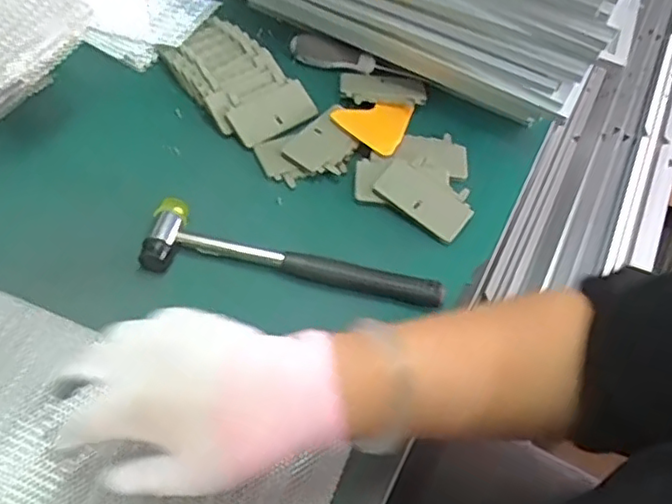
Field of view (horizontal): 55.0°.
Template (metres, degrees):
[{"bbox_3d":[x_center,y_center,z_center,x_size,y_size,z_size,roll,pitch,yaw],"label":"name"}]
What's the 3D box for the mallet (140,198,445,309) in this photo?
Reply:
[{"bbox_3d":[-0.032,0.008,0.521,0.237,0.032,0.056,12,55,1],"label":"mallet"}]

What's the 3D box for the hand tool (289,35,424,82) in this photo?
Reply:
[{"bbox_3d":[0.017,-0.195,0.657,0.135,0.018,0.025,22,55,8],"label":"hand tool"}]

